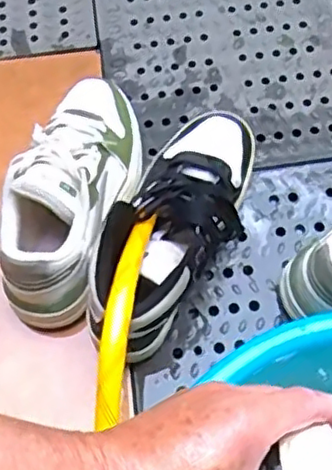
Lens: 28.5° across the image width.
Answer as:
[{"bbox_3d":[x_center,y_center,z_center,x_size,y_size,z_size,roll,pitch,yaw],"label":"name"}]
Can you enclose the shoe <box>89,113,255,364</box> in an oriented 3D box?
[{"bbox_3d":[0.011,-0.008,0.610,0.095,0.126,0.262,22,55,13],"label":"shoe"}]

